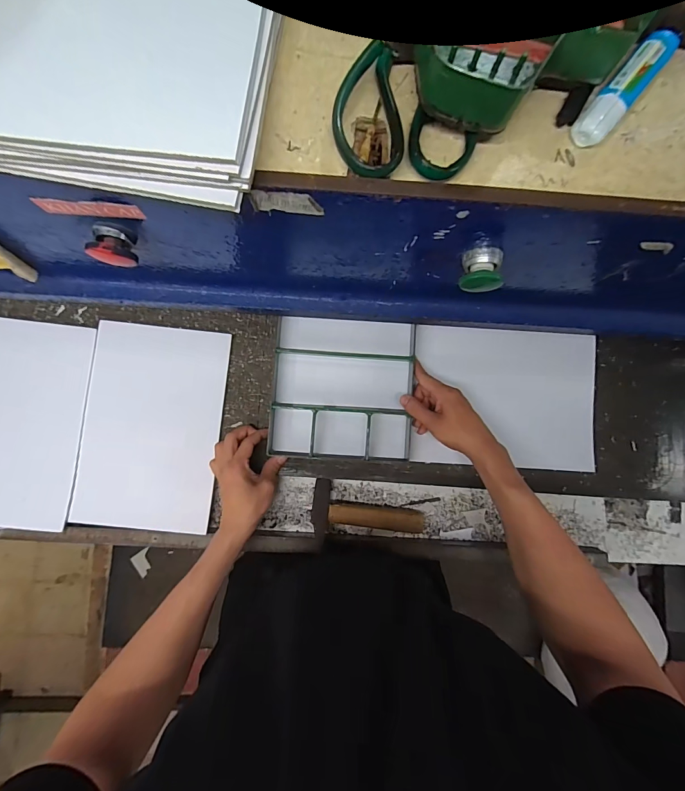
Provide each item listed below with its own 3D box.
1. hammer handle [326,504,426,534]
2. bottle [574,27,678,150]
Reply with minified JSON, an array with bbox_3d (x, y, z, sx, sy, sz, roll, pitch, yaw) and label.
[{"bbox_3d":[0.051,0.187,0.566,0.143,0.032,0.030,5,84,-2],"label":"hammer handle"},{"bbox_3d":[0.205,-0.223,0.268,0.022,0.018,0.107,40,84,2],"label":"bottle"}]

